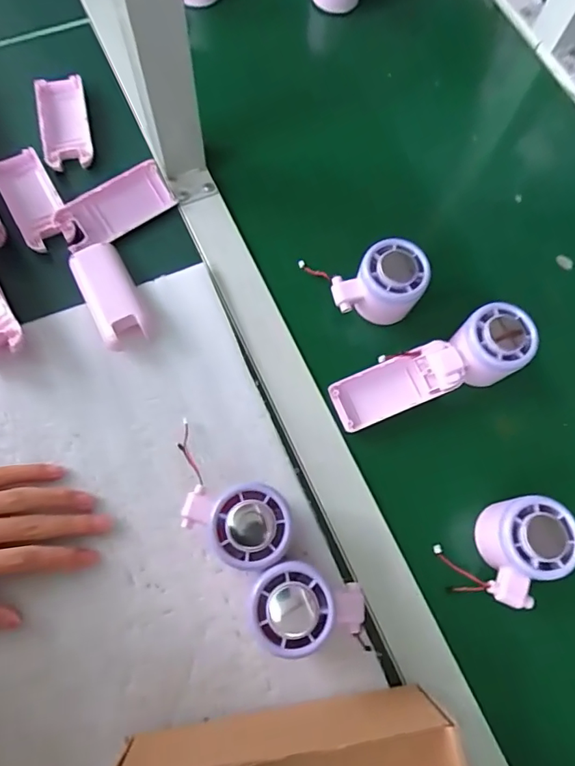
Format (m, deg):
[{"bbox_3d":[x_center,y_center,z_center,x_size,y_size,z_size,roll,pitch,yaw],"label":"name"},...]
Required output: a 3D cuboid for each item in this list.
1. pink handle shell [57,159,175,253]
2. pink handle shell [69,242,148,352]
[{"bbox_3d":[-0.154,-0.157,0.446,0.100,0.028,0.039,-31,75,-11],"label":"pink handle shell"},{"bbox_3d":[-0.150,-0.076,0.418,0.040,0.025,0.106,-28,74,-10],"label":"pink handle shell"}]

